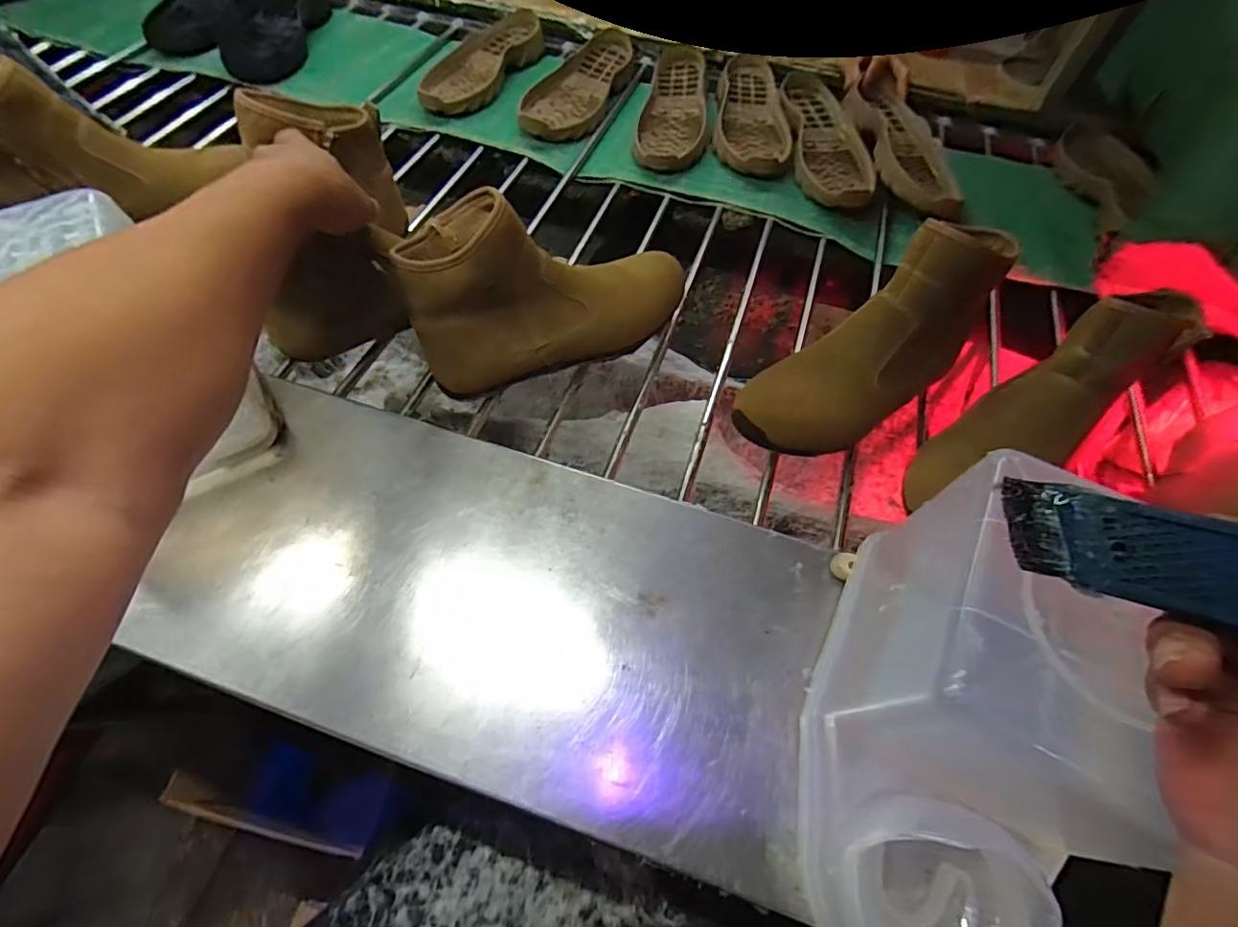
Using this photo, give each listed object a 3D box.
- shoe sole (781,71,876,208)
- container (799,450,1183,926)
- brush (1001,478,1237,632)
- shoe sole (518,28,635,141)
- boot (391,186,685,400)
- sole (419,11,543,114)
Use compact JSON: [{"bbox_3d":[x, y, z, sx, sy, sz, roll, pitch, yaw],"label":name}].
[{"bbox_3d":[0.293,-0.460,0.771,0.112,0.048,0.297,2,61,-3],"label":"shoe sole"},{"bbox_3d":[0.177,0.139,0.292,0.109,0.171,0.238,18,59,8],"label":"container"},{"bbox_3d":[0.200,0.037,0.175,0.130,0.021,0.030,18,56,35],"label":"brush"},{"bbox_3d":[-0.059,-0.588,0.825,0.108,0.047,0.257,21,62,8],"label":"shoe sole"},{"bbox_3d":[-0.062,-0.167,0.513,0.265,0.150,0.103,-15,60,-12],"label":"boot"},{"bbox_3d":[-0.211,-0.629,0.847,0.105,0.035,0.279,23,62,9],"label":"sole"}]

